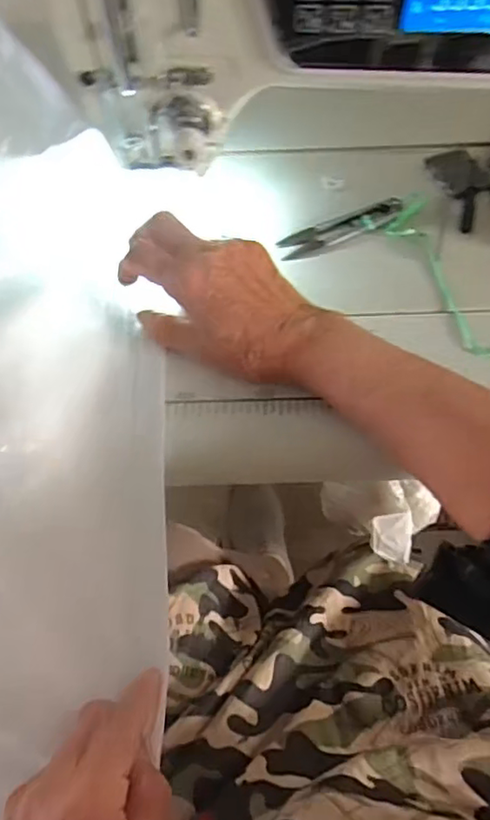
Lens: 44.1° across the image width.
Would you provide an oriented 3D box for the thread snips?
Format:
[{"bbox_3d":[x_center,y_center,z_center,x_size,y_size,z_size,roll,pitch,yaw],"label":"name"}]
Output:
[{"bbox_3d":[0.072,-0.135,0.448,0.098,0.008,0.023,-21,60,-10],"label":"thread snips"}]

